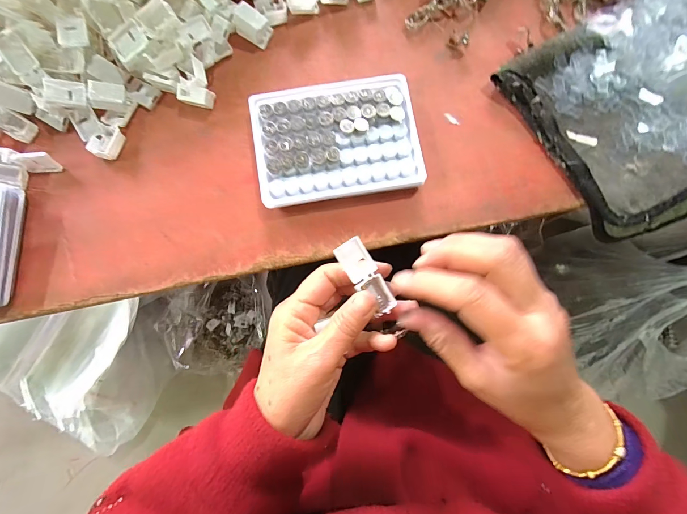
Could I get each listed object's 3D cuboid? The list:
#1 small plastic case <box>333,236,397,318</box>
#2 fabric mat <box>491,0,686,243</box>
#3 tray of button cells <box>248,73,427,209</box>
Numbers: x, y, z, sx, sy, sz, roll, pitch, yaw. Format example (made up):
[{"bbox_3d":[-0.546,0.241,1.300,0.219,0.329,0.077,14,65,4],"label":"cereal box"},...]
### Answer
[{"bbox_3d":[0.017,0.013,0.219,0.020,0.013,0.055,-36,102,-1],"label":"small plastic case"},{"bbox_3d":[0.302,-0.148,0.271,0.287,0.027,0.187,-30,87,-1],"label":"fabric mat"},{"bbox_3d":[-0.006,-0.095,0.259,0.129,0.016,0.093,-9,83,-2],"label":"tray of button cells"}]

